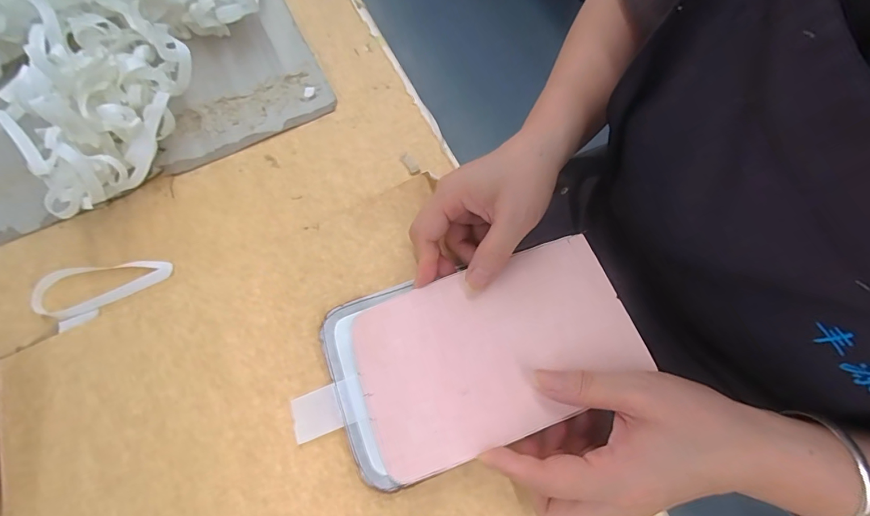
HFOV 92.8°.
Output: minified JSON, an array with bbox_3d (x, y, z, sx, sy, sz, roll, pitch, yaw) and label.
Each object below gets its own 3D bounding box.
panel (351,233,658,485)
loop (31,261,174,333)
[{"bbox_3d":[0.036,0.059,0.273,0.176,0.004,0.111,-22,66,1],"label":"panel"},{"bbox_3d":[-0.268,0.018,0.334,0.099,0.010,0.052,-28,69,-10],"label":"loop"}]

